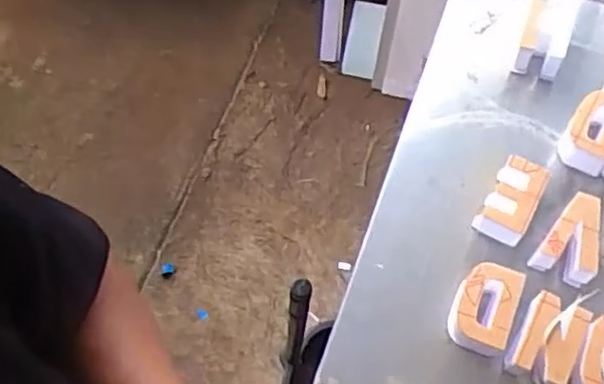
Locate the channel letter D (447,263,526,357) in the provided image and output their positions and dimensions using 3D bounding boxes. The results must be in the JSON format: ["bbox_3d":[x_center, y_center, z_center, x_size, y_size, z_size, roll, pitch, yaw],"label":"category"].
[{"bbox_3d":[0.185,0.120,0.697,0.061,0.055,0.091,17,67,10],"label":"channel letter D"}]

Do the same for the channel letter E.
[{"bbox_3d":[0.229,0.014,0.749,0.054,0.054,0.081,28,70,15],"label":"channel letter E"}]

